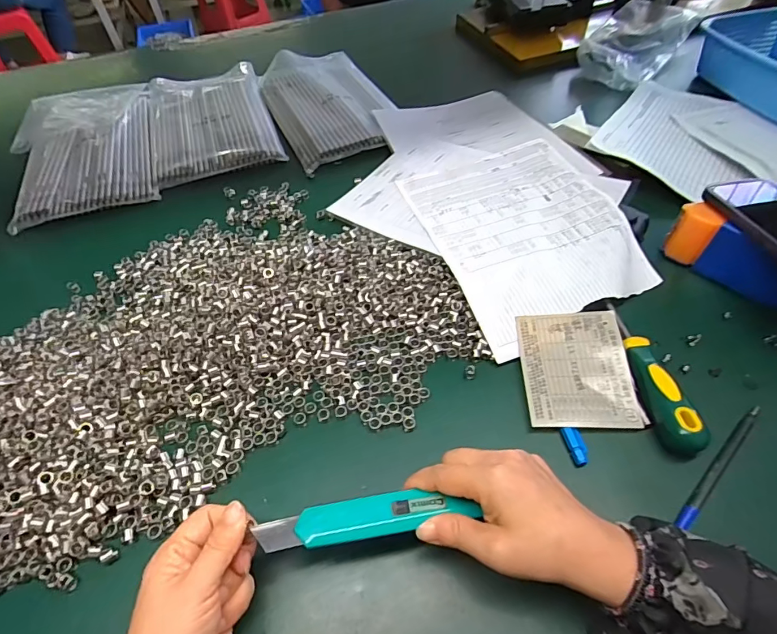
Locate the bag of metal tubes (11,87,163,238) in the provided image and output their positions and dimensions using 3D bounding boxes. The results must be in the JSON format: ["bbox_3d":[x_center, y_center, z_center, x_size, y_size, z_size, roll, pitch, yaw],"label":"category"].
[{"bbox_3d":[-0.459,-0.259,0.664,0.195,0.028,0.315,-18,52,-10],"label":"bag of metal tubes"}]

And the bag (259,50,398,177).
[{"bbox_3d":[-0.102,-0.363,0.726,0.184,0.020,0.336,-21,53,-13],"label":"bag"}]

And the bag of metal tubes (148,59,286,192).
[{"bbox_3d":[-0.286,-0.324,0.711,0.180,0.021,0.312,-18,52,-10],"label":"bag of metal tubes"}]

